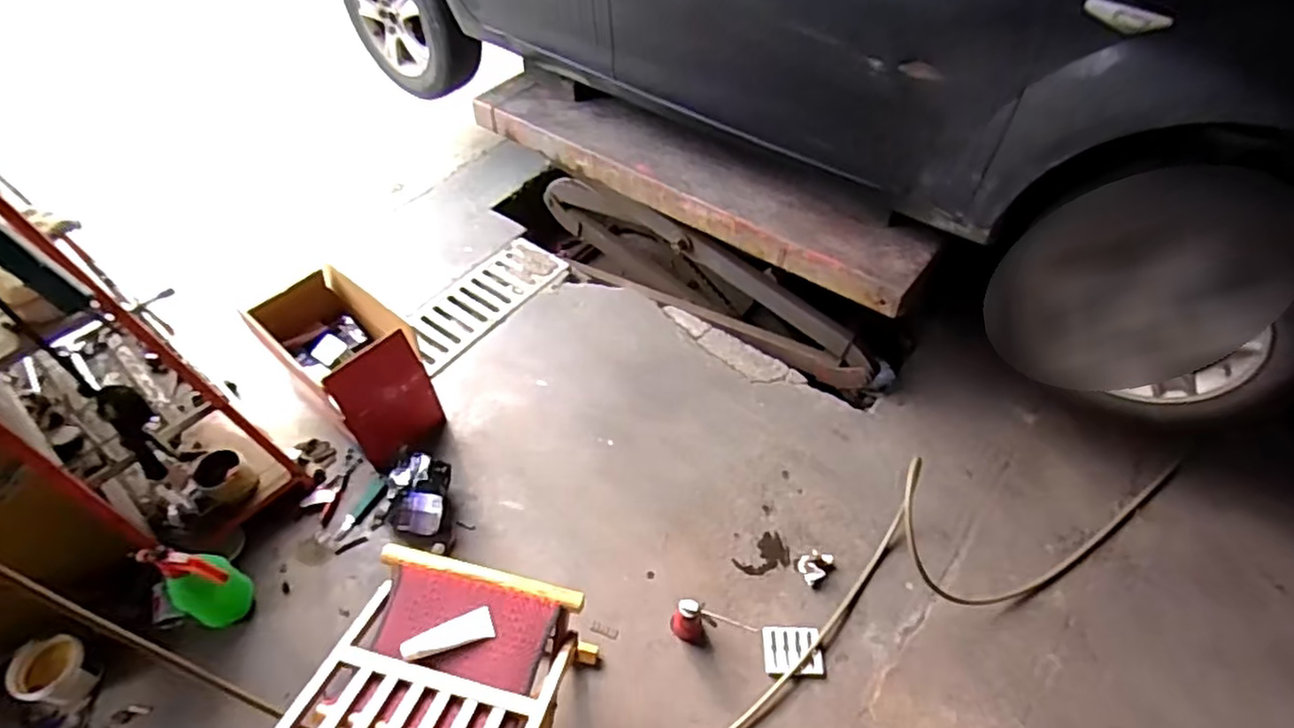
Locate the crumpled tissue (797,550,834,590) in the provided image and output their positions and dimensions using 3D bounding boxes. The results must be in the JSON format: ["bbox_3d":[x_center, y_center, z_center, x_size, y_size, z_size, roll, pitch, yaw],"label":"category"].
[{"bbox_3d":[0.387,0.468,1.576,0.077,0.039,0.088,26,57,24],"label":"crumpled tissue"}]

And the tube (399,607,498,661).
[{"bbox_3d":[-0.352,0.476,1.199,0.157,0.014,0.055,-12,51,-8],"label":"tube"}]

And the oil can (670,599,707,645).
[{"bbox_3d":[0.090,0.554,1.460,0.081,0.107,0.067,1,50,5],"label":"oil can"}]

